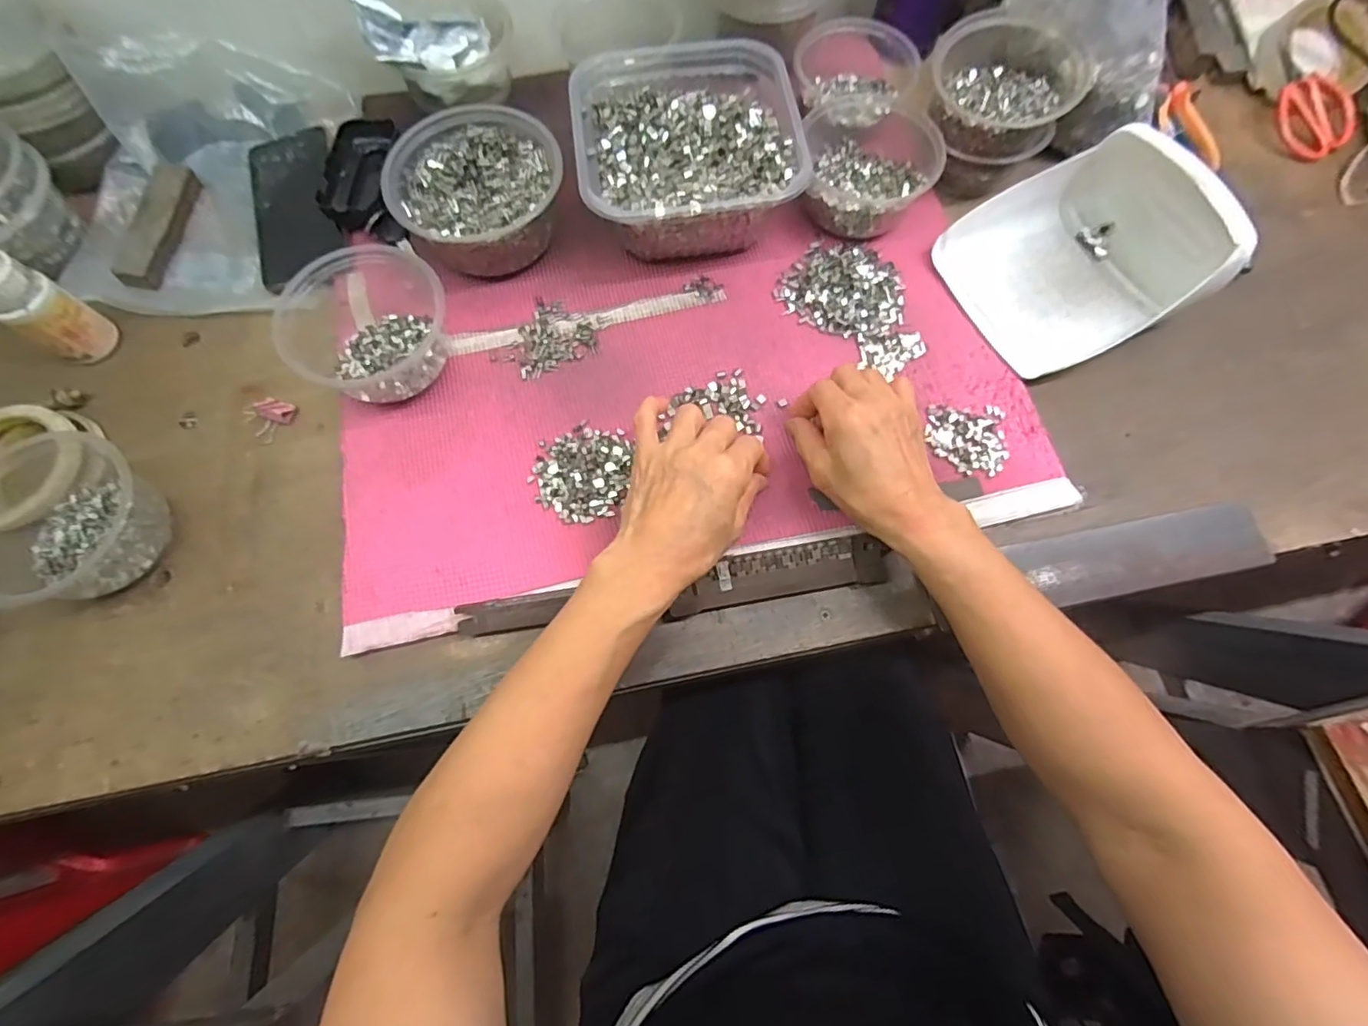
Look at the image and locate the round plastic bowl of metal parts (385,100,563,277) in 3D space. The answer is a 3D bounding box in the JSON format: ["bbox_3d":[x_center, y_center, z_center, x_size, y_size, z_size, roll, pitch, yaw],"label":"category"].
[{"bbox_3d":[-0.167,-0.260,0.479,0.129,0.058,0.131,0,70,0],"label":"round plastic bowl of metal parts"}]

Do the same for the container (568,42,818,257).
[{"bbox_3d":[0.000,-0.298,0.482,0.168,0.074,0.174,-8,70,-3],"label":"container"}]

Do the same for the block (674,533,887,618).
[{"bbox_3d":[0.066,0.044,0.407,0.146,0.023,0.032,-10,70,-3],"label":"block"}]

